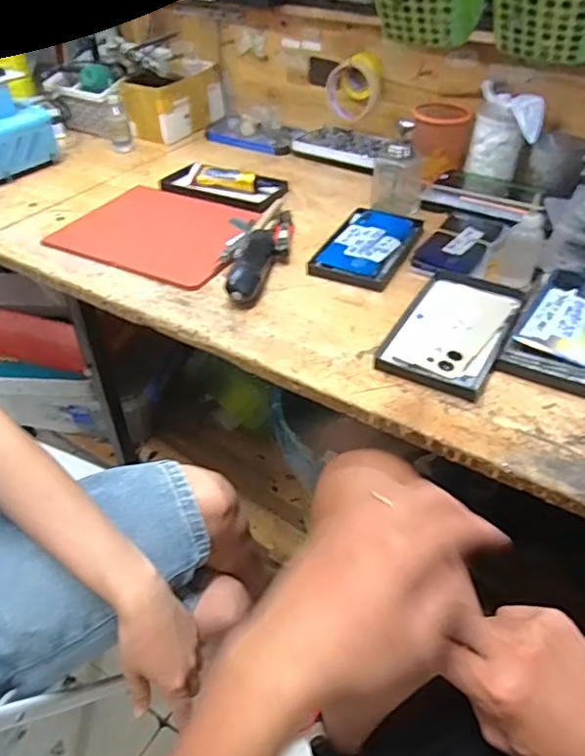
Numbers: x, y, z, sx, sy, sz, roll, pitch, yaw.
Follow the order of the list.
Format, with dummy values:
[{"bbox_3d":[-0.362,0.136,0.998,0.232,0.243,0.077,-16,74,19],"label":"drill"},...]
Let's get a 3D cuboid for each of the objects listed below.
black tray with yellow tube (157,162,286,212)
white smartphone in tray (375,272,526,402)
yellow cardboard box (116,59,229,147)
[{"bbox_3d":[-0.105,-0.294,0.868,0.178,0.023,0.102,16,44,18],"label":"black tray with yellow tube"},{"bbox_3d":[0.173,-0.056,0.615,0.110,0.016,0.200,21,46,23],"label":"white smartphone in tray"},{"bbox_3d":[-0.215,-0.512,1.061,0.101,0.105,0.185,26,48,26],"label":"yellow cardboard box"}]

